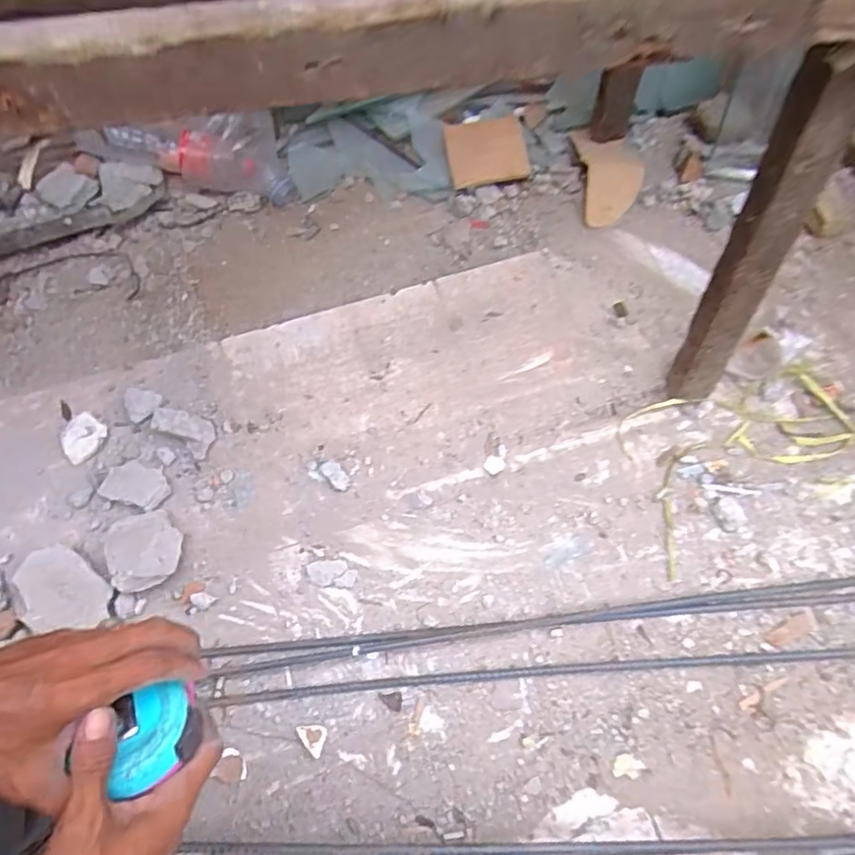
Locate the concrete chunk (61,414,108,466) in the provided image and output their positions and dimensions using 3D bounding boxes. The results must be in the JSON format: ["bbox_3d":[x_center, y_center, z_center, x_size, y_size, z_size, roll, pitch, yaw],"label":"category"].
[{"bbox_3d":[-0.567,0.018,1.009,0.064,0.019,0.077,24,69,11],"label":"concrete chunk"}]

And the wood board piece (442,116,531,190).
[{"bbox_3d":[0.112,-0.520,1.170,0.146,0.107,0.023,-7,28,6],"label":"wood board piece"}]

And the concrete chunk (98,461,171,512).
[{"bbox_3d":[-0.452,0.090,0.966,0.098,0.021,0.067,17,68,9],"label":"concrete chunk"}]

